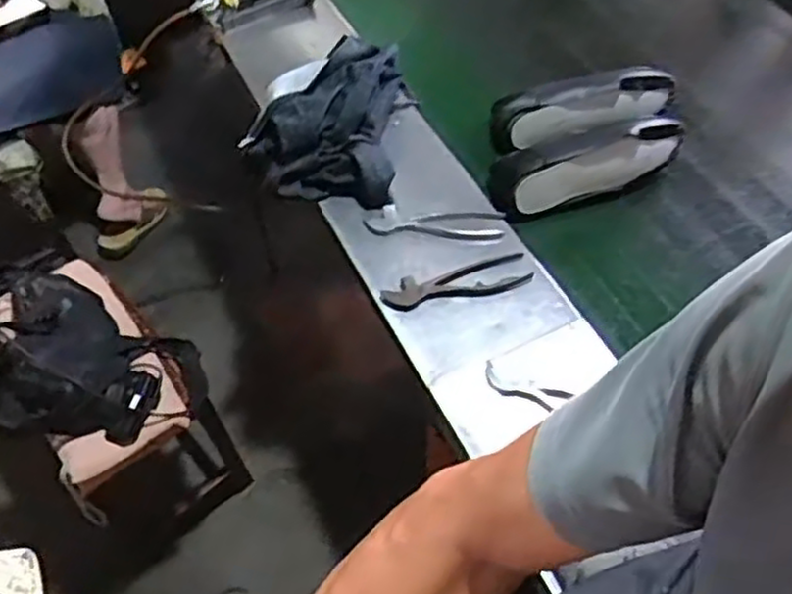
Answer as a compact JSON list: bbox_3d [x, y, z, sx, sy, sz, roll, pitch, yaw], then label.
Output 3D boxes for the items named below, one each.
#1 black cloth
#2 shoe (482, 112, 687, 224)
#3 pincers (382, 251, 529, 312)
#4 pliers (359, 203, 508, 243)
[{"bbox_3d":[-0.101,-0.281,1.145,0.229,0.120,0.275,7,54,8],"label":"black cloth"},{"bbox_3d":[0.288,-0.189,1.104,0.304,0.100,0.070,-21,55,-12],"label":"shoe"},{"bbox_3d":[0.082,-0.017,0.999,0.197,0.012,0.064,-13,54,-7],"label":"pincers"},{"bbox_3d":[0.054,-0.105,1.063,0.192,0.019,0.057,0,53,3],"label":"pliers"}]

